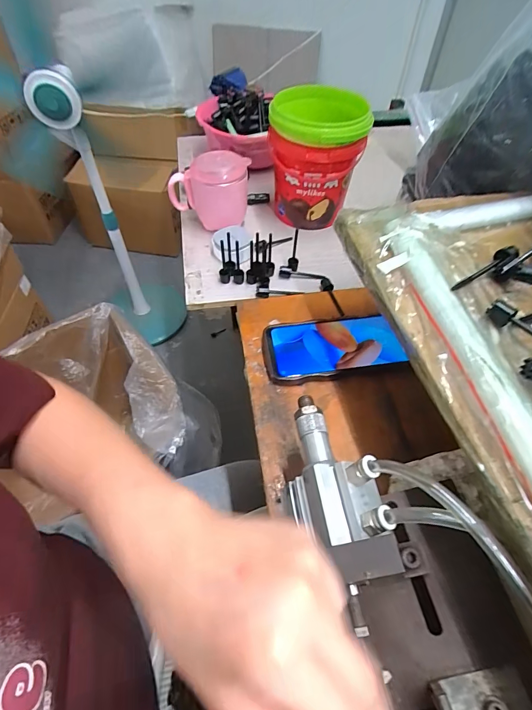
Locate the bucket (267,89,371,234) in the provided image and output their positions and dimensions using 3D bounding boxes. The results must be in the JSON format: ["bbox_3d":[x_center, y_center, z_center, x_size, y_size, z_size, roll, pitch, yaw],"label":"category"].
[{"bbox_3d":[0.067,-0.279,0.542,0.122,0.155,0.111,1,53,-1],"label":"bucket"}]

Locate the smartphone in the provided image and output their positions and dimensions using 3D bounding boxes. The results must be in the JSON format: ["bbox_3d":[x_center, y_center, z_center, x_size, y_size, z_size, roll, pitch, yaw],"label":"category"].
[{"bbox_3d":[0.079,-0.010,0.426,0.156,0.014,0.076,-5,53,-6],"label":"smartphone"}]

